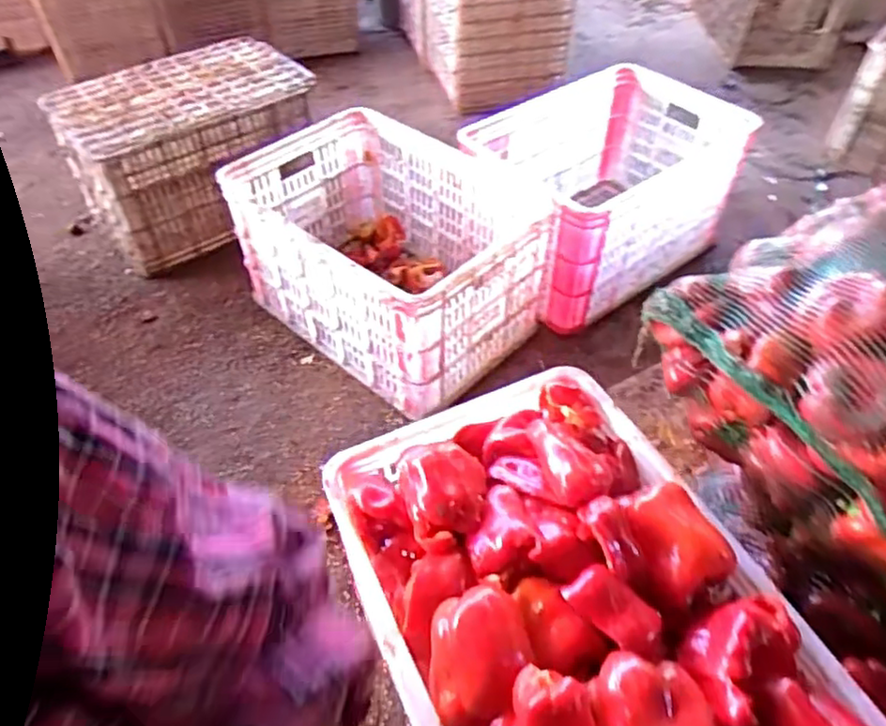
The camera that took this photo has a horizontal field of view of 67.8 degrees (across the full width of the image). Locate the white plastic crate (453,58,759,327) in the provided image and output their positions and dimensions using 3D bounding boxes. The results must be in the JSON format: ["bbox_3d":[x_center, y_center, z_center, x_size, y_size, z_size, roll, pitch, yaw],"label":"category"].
[{"bbox_3d":[0.321,-0.363,1.354,0.512,0.263,0.350,-31,55,-25],"label":"white plastic crate"}]

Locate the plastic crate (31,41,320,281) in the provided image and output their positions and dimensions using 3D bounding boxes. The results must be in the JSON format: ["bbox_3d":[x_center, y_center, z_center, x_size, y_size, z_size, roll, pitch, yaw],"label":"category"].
[{"bbox_3d":[-0.555,-0.481,1.492,0.486,0.272,0.385,-29,54,-24],"label":"plastic crate"}]

